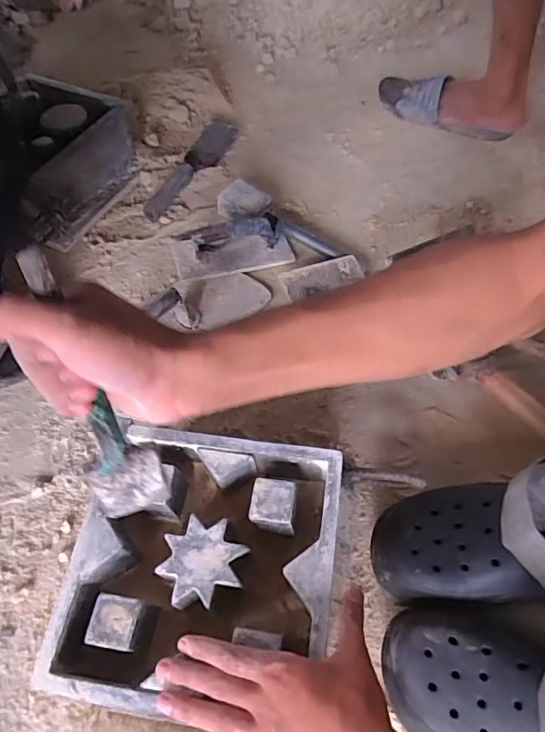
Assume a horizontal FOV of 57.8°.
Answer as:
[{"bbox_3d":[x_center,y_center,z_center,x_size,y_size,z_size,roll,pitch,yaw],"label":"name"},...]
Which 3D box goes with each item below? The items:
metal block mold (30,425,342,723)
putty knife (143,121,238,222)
[{"bbox_3d":[-0.059,0.184,0.457,0.222,0.075,0.221,6,60,7],"label":"metal block mold"},{"bbox_3d":[-0.146,-0.353,0.870,0.046,0.031,0.271,24,63,13],"label":"putty knife"}]

